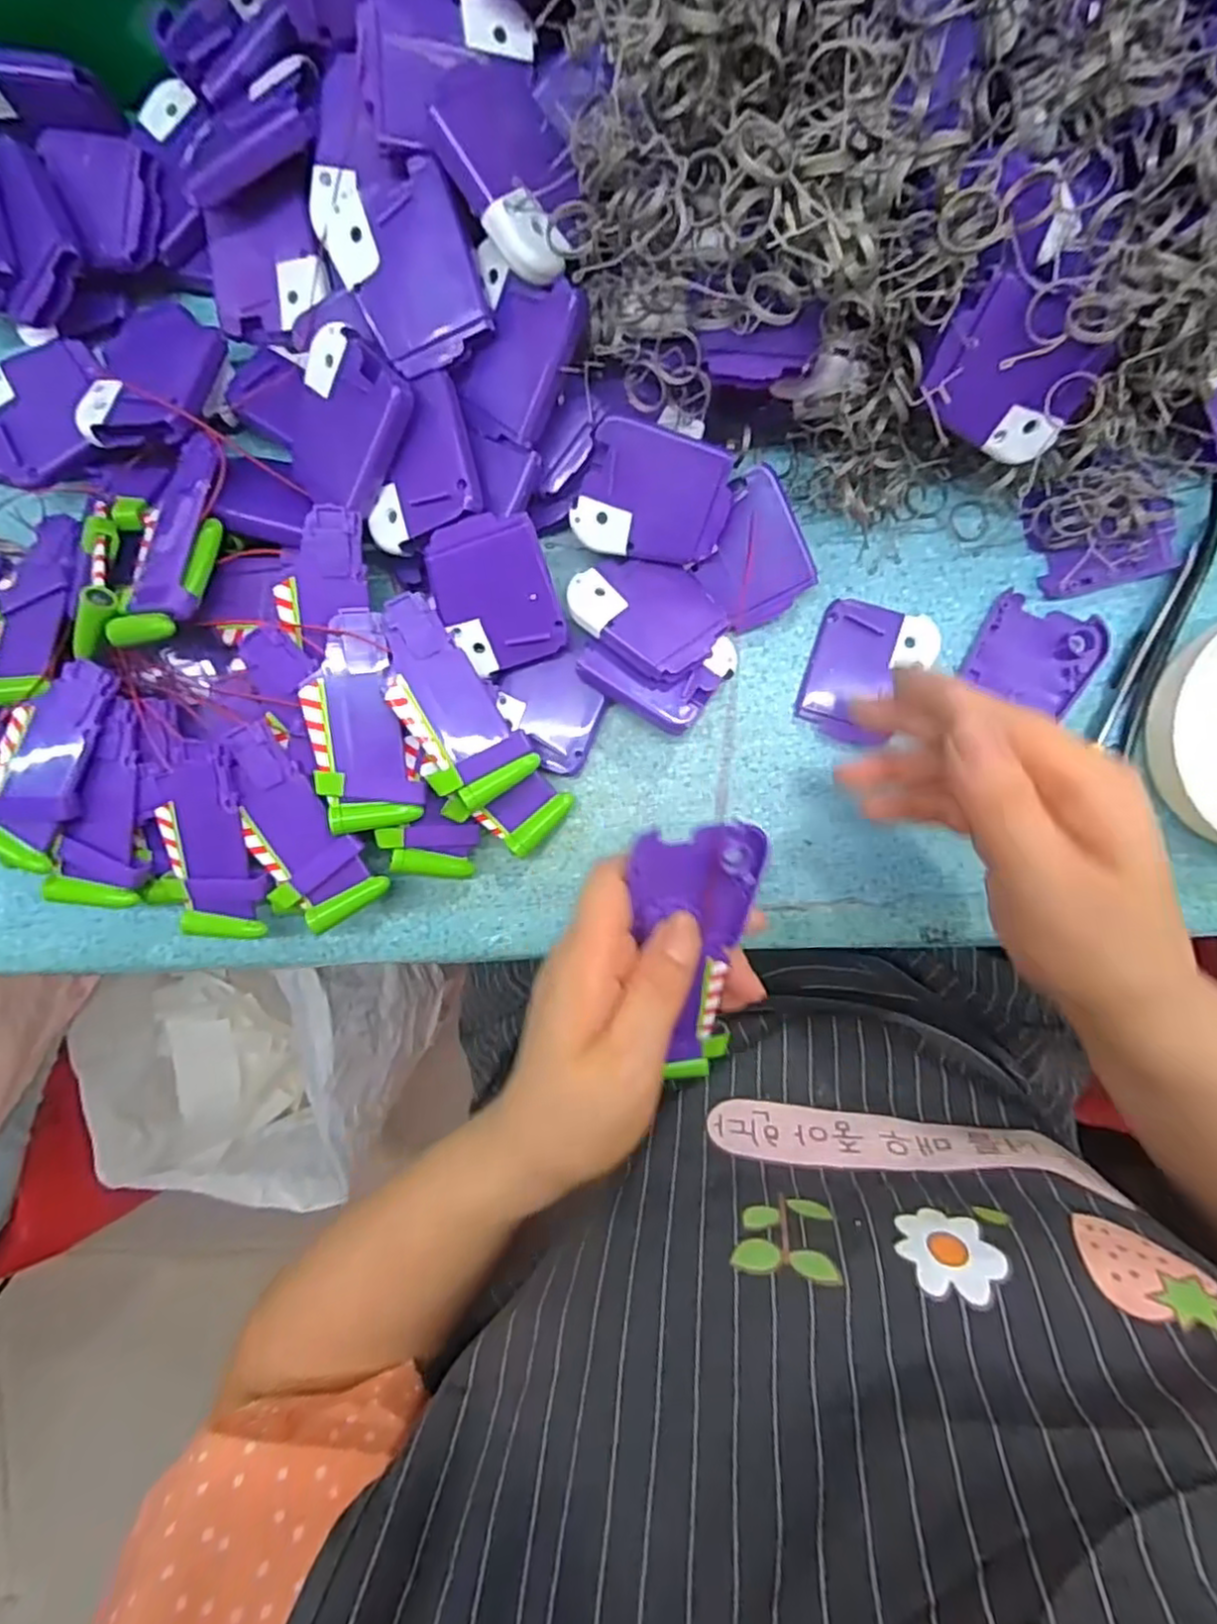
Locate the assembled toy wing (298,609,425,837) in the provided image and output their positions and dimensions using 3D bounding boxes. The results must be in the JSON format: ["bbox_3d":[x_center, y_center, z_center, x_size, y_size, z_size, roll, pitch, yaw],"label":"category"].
[{"bbox_3d":[-0.105,-0.037,0.288,0.038,0.008,0.088,-12,92,3],"label":"assembled toy wing"}]

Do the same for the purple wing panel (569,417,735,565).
[{"bbox_3d":[0.019,-0.132,0.290,0.061,0.004,0.049,14,118,-3],"label":"purple wing panel"}]

